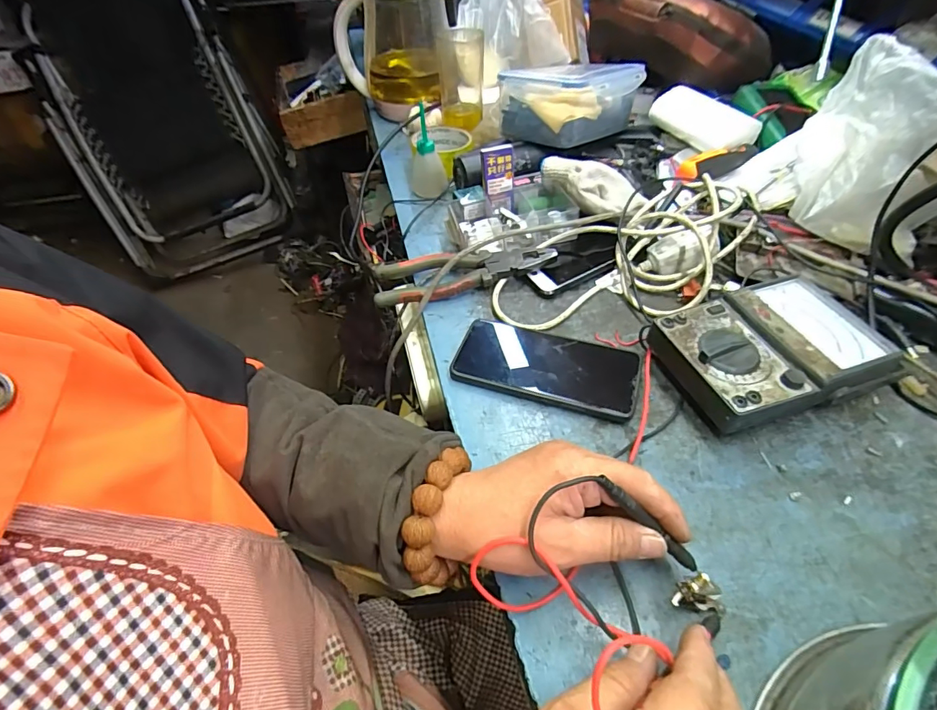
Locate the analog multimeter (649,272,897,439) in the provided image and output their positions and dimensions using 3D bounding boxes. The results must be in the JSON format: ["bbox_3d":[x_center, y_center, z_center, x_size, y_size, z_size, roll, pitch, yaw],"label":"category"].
[{"bbox_3d":[0.254,-0.001,0.407,0.171,0.052,0.117,-17,49,-13],"label":"analog multimeter"}]

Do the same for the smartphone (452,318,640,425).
[{"bbox_3d":[0.069,0.010,0.430,0.160,0.014,0.077,13,49,14],"label":"smartphone"}]

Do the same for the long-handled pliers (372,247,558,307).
[{"bbox_3d":[-0.007,-0.092,0.512,0.191,0.029,0.055,-7,48,-4],"label":"long-handled pliers"}]

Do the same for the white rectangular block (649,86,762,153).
[{"bbox_3d":[0.322,-0.322,0.651,0.052,0.041,0.150,-22,51,-17],"label":"white rectangular block"}]

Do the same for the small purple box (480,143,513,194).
[{"bbox_3d":[0.036,-0.220,0.562,0.037,0.051,0.015,-12,48,-9],"label":"small purple box"}]

